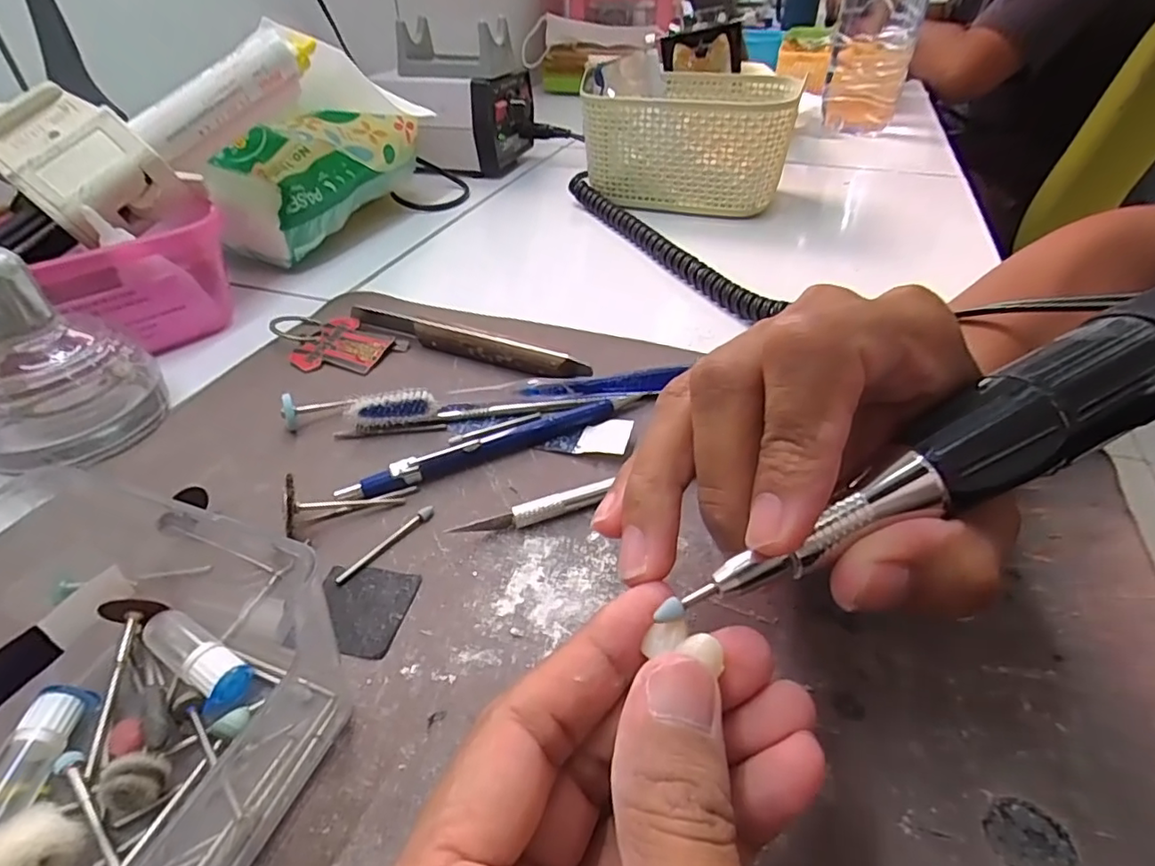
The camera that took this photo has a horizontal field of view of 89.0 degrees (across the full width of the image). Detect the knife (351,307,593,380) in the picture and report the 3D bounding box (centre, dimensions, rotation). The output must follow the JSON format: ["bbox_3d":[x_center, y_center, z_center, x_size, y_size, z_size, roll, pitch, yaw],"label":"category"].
[{"bbox_3d":[-0.061,-0.048,0.307,0.140,0.014,0.007,16,42,20],"label":"knife"}]

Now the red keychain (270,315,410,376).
[{"bbox_3d":[-0.137,-0.050,0.320,0.077,0.010,0.042,20,54,20],"label":"red keychain"}]

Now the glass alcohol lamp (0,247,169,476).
[{"bbox_3d":[-0.231,-0.034,0.249,0.071,0.080,0.065,-33,49,-33],"label":"glass alcohol lamp"}]

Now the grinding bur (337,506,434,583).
[{"bbox_3d":[-0.069,0.039,0.213,0.004,0.004,0.042,26,48,31],"label":"grinding bur"}]

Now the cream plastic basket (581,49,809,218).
[{"bbox_3d":[0.095,-0.250,0.492,0.158,0.080,0.134,11,41,14],"label":"cream plastic basket"}]

